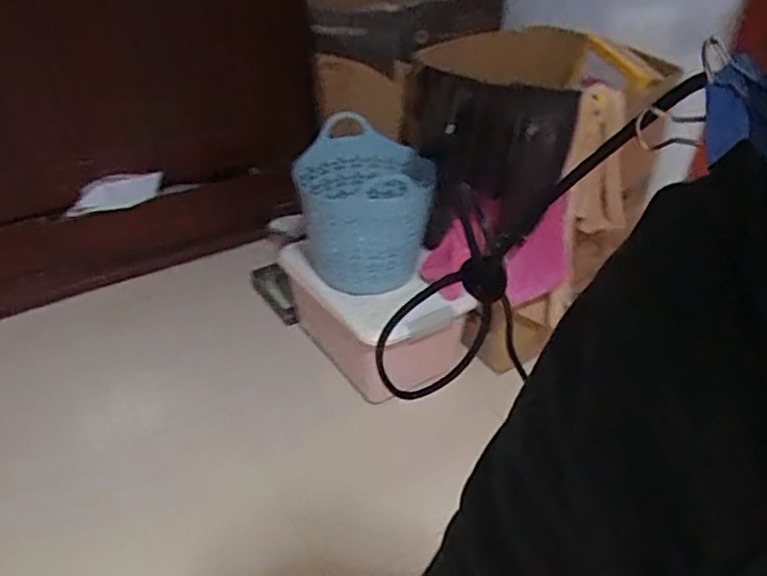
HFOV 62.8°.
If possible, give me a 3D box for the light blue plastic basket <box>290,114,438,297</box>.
[{"bbox_3d":[-0.058,-0.204,1.614,0.295,0.364,0.367,-14,40,-19],"label":"light blue plastic basket"}]

